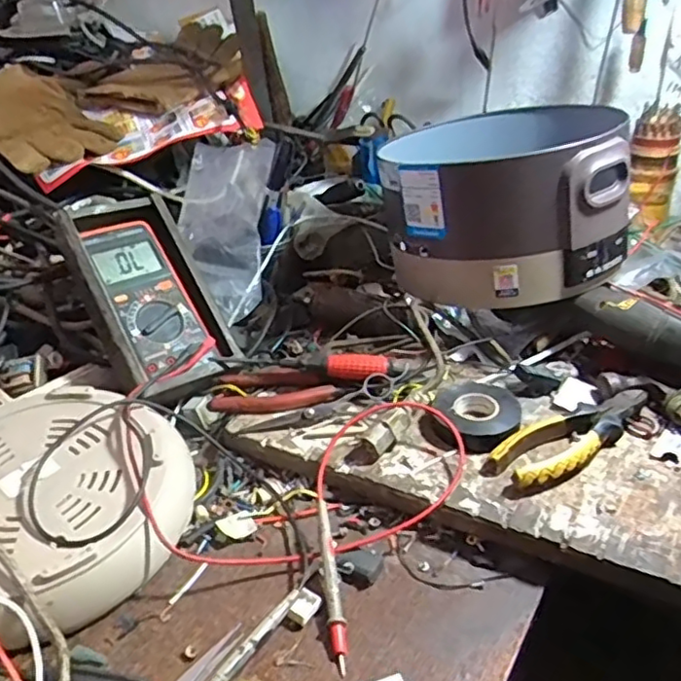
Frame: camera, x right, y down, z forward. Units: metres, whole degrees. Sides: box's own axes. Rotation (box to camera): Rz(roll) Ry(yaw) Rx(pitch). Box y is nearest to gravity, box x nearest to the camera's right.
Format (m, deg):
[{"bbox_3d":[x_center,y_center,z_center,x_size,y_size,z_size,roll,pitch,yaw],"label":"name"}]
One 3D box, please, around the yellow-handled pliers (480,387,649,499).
[{"bbox_3d":[0.193,0.077,0.531,0.171,0.021,0.052,-22,36,-25],"label":"yellow-handled pliers"}]

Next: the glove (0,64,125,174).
[{"bbox_3d":[-0.403,-0.290,0.831,0.258,0.024,0.138,34,60,22],"label":"glove"}]

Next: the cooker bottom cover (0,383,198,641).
[{"bbox_3d":[-0.220,0.116,0.497,0.210,0.048,0.199,23,42,36],"label":"cooker bottom cover"}]

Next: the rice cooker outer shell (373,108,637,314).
[{"bbox_3d":[0.173,-0.162,0.718,0.243,0.158,0.295,1,33,8],"label":"rice cooker outer shell"}]

